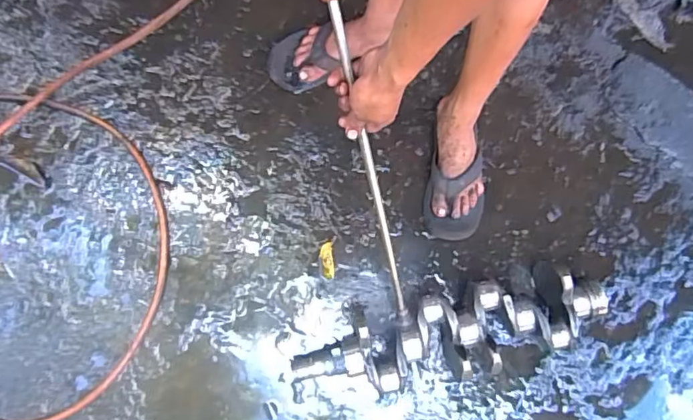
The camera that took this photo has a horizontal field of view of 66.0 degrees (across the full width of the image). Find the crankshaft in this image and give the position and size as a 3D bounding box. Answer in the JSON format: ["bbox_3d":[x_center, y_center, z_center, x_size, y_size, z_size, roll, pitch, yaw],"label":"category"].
[{"bbox_3d":[0.182,0.221,0.951,0.557,0.120,0.161,-13,81,-3],"label":"crankshaft"}]

